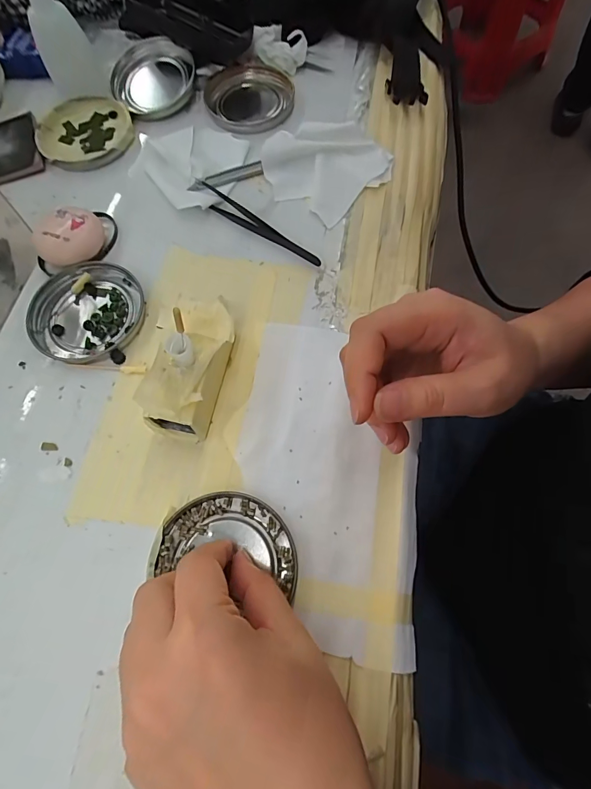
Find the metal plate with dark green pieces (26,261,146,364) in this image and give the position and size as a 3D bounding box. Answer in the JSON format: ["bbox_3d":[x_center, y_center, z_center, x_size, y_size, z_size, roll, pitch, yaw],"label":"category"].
[{"bbox_3d":[-0.149,-0.059,0.285,0.076,0.008,0.076,-1,69,2],"label":"metal plate with dark green pieces"}]

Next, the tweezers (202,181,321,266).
[{"bbox_3d":[-0.031,-0.128,0.305,0.118,0.009,0.017,40,76,15],"label":"tweezers"}]

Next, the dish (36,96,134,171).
[{"bbox_3d":[-0.181,-0.227,0.350,0.078,0.011,0.075,-1,69,2],"label":"dish"}]

